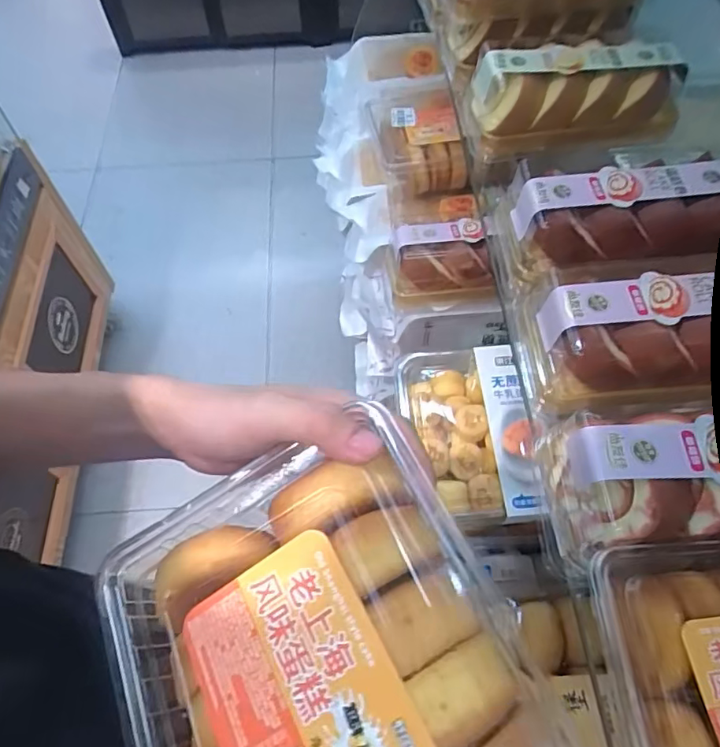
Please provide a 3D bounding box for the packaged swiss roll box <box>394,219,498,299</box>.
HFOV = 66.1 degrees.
[{"bbox_3d":[0.096,-0.128,0.640,0.109,0.064,0.075,-3,60,-1],"label":"packaged swiss roll box"}]

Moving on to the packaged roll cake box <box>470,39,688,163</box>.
[{"bbox_3d":[0.224,-0.297,0.587,0.202,0.082,0.083,-8,60,-4],"label":"packaged roll cake box"}]

